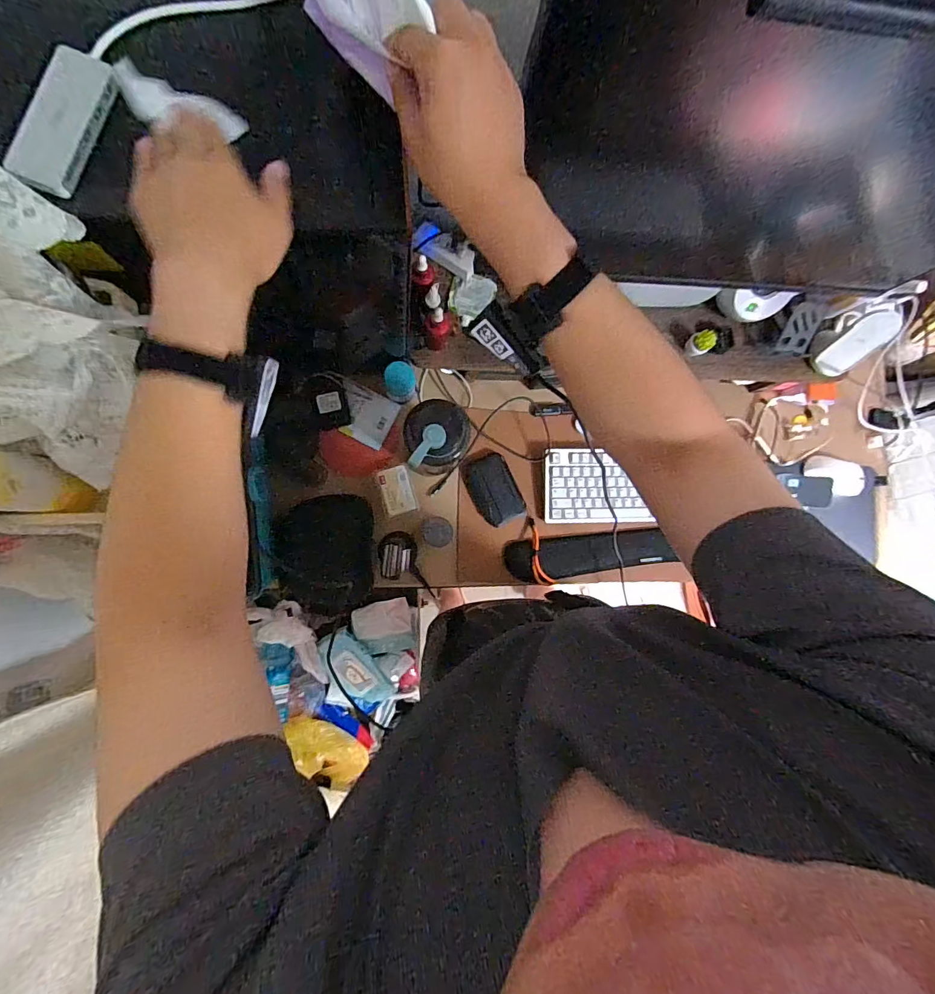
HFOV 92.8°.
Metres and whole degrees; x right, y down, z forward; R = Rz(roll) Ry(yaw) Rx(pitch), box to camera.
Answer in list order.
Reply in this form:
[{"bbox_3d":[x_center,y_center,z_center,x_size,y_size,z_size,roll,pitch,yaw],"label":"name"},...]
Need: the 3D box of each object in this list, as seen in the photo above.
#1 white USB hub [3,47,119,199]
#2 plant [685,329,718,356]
[{"bbox_3d":[-0.312,-0.289,0.341,0.045,0.013,0.110,18,85,-6],"label":"white USB hub"},{"bbox_3d":[0.381,-0.251,0.723,0.030,0.050,0.031,-32,92,-7],"label":"plant"}]

